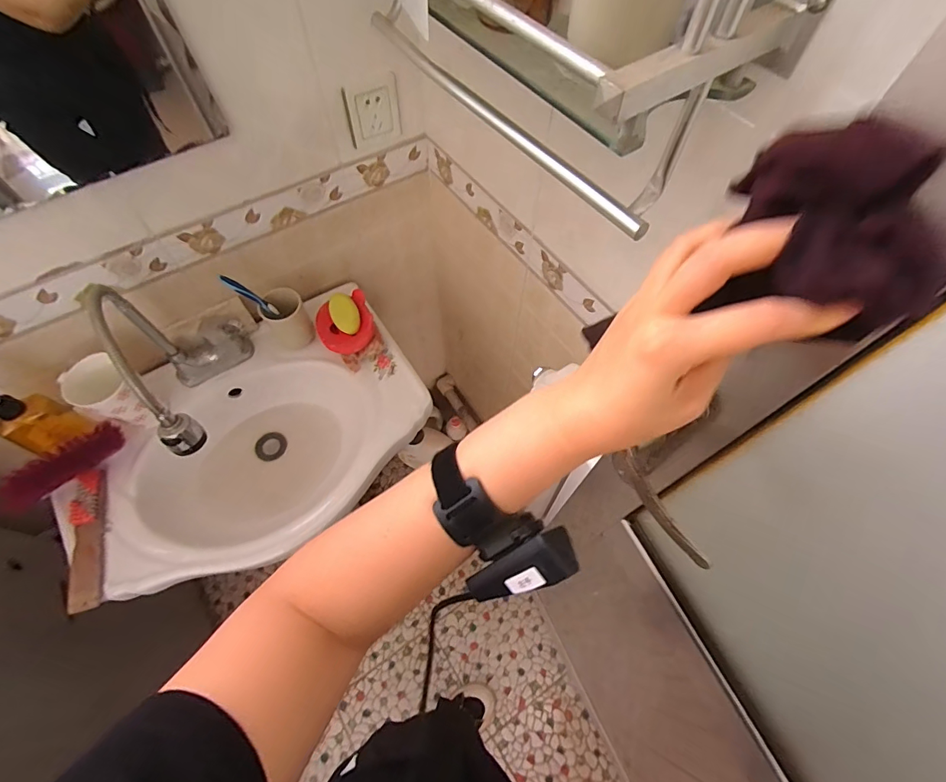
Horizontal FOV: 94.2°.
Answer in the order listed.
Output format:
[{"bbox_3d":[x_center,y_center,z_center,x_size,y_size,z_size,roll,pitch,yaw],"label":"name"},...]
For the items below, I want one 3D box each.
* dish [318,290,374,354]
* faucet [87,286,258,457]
[{"bbox_3d":[-0.235,-0.124,0.808,0.099,0.048,0.102,0,61,0],"label":"dish"},{"bbox_3d":[-0.424,-0.040,0.659,0.136,0.238,0.232,-25,64,-13],"label":"faucet"}]

